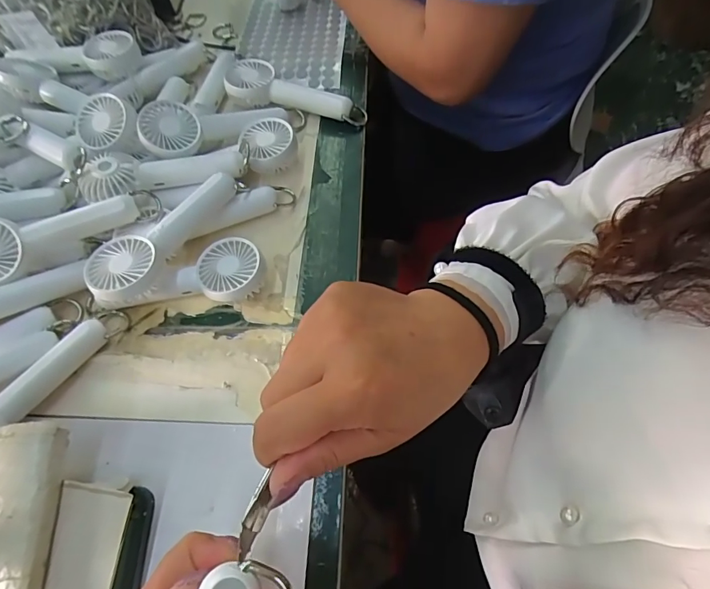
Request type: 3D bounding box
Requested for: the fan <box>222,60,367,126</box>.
[{"bbox_3d":[-0.063,-0.226,0.483,0.150,0.035,0.052,11,63,8],"label":"fan"}]

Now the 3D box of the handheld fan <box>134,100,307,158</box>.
[{"bbox_3d":[-0.130,-0.174,0.444,0.166,0.028,0.051,-17,62,-22],"label":"handheld fan"}]

